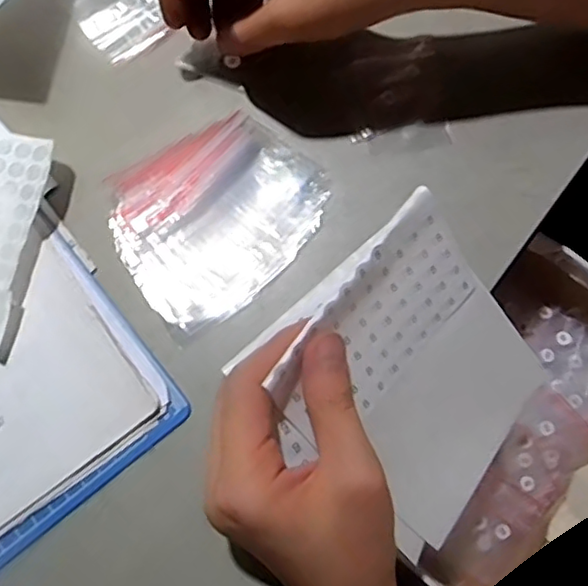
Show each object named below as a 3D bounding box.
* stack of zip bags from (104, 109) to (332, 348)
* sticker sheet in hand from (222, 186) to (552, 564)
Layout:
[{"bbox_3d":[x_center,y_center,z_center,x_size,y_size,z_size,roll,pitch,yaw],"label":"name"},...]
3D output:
[{"bbox_3d":[-0.042,-0.046,0.350,0.118,0.006,0.102,-32,79,-9],"label":"stack of zip bags"},{"bbox_3d":[0.063,0.047,0.324,0.132,0.024,0.163,-51,122,-14],"label":"sticker sheet in hand"}]

